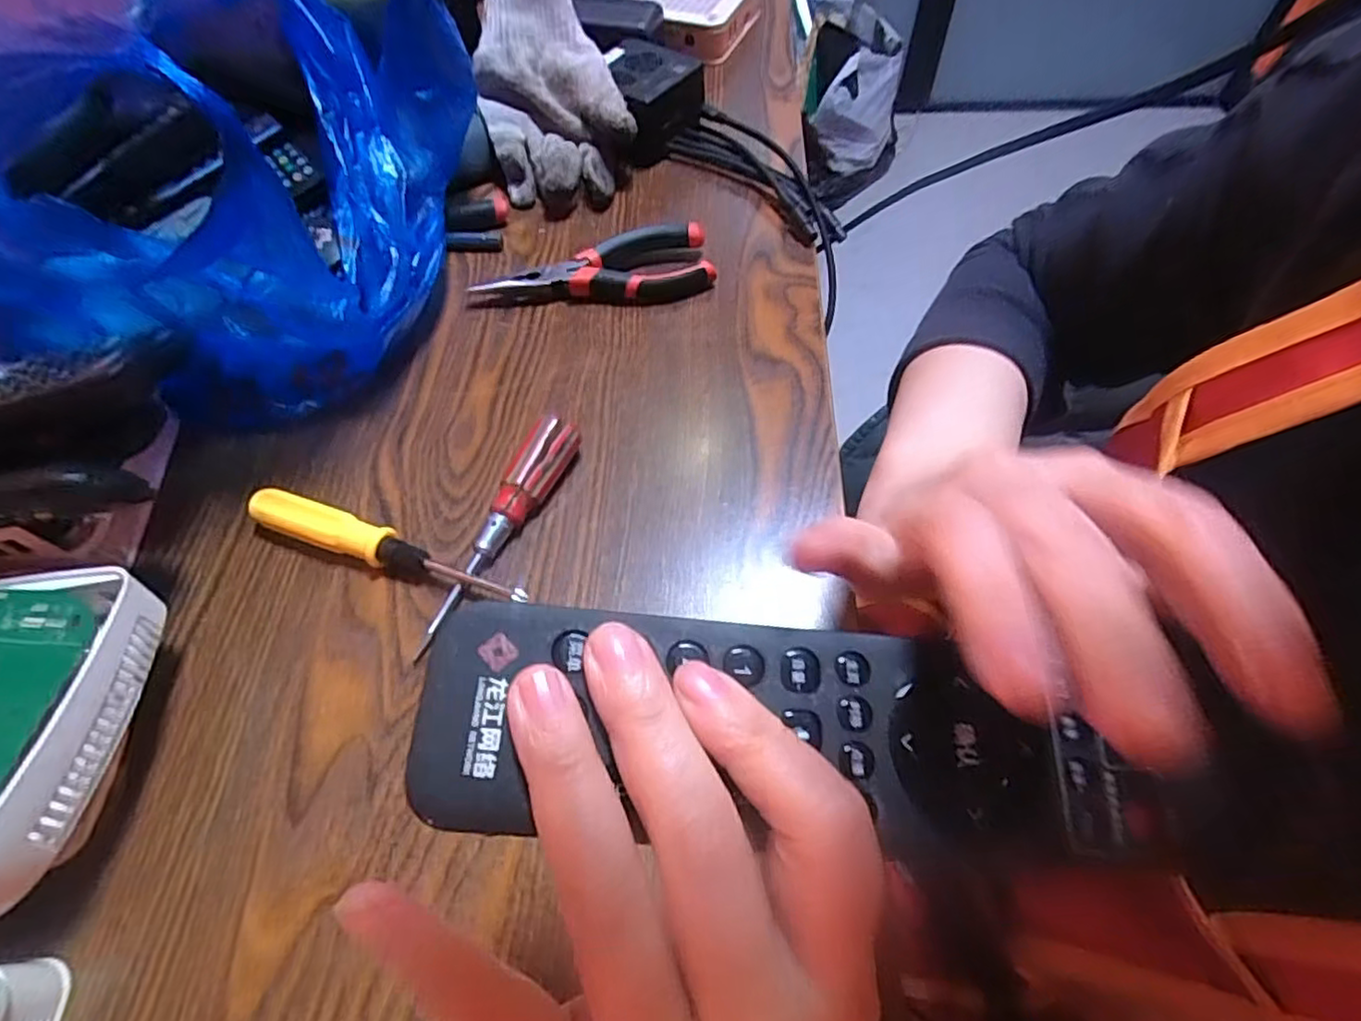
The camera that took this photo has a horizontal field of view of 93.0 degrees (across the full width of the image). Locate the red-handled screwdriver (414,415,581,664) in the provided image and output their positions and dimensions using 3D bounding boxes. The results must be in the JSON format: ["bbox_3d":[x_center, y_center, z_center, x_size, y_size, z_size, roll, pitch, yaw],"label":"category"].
[{"bbox_3d":[-0.095,0.008,0.328,0.020,0.026,0.134,24,62,16],"label":"red-handled screwdriver"}]

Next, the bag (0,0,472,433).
[{"bbox_3d":[-0.267,-0.219,0.380,0.223,0.194,0.297,4,59,5],"label":"bag"}]

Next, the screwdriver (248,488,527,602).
[{"bbox_3d":[-0.148,0.020,0.327,0.154,0.019,0.020,17,61,12],"label":"screwdriver"}]

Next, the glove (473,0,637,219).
[{"bbox_3d":[-0.097,-0.305,0.477,0.098,0.089,0.146,-19,60,-9],"label":"glove"}]

